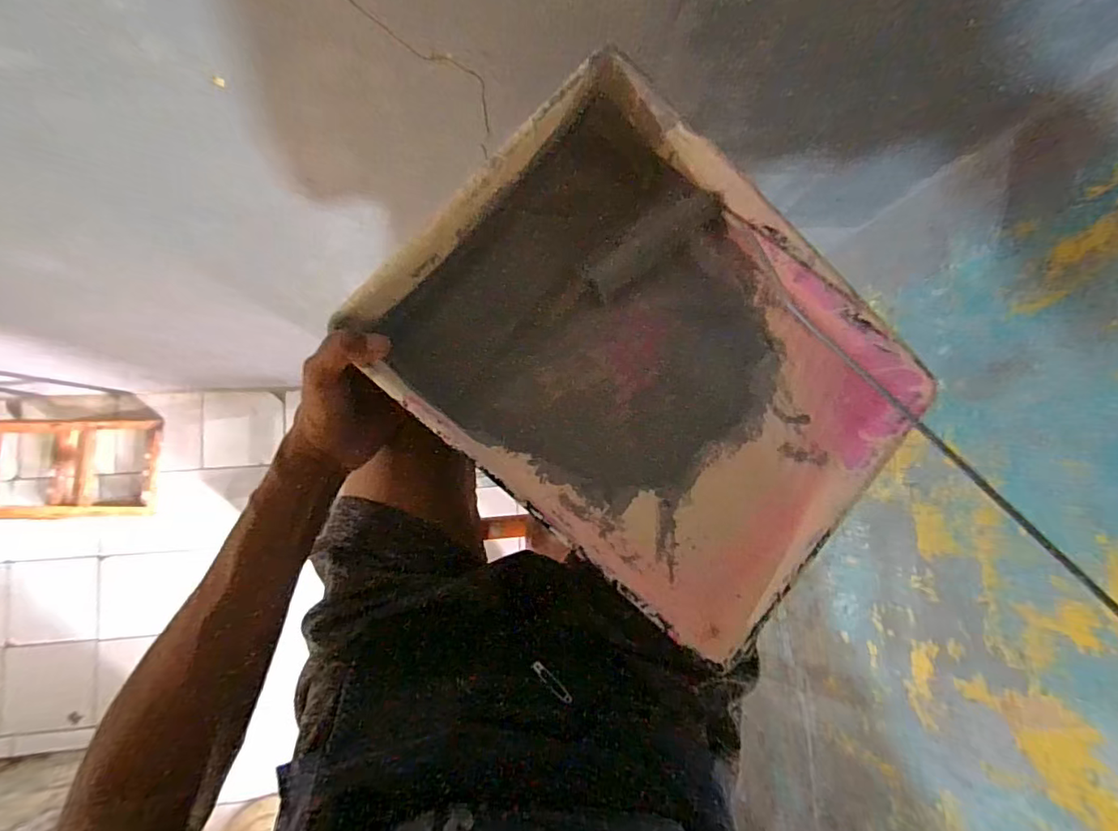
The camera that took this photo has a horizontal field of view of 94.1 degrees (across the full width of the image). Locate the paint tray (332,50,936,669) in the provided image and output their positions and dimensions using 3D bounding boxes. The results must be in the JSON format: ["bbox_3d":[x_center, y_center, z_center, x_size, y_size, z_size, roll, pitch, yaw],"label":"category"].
[{"bbox_3d":[0.071,-0.038,0.383,0.350,0.057,0.276,42,82,-2],"label":"paint tray"}]

